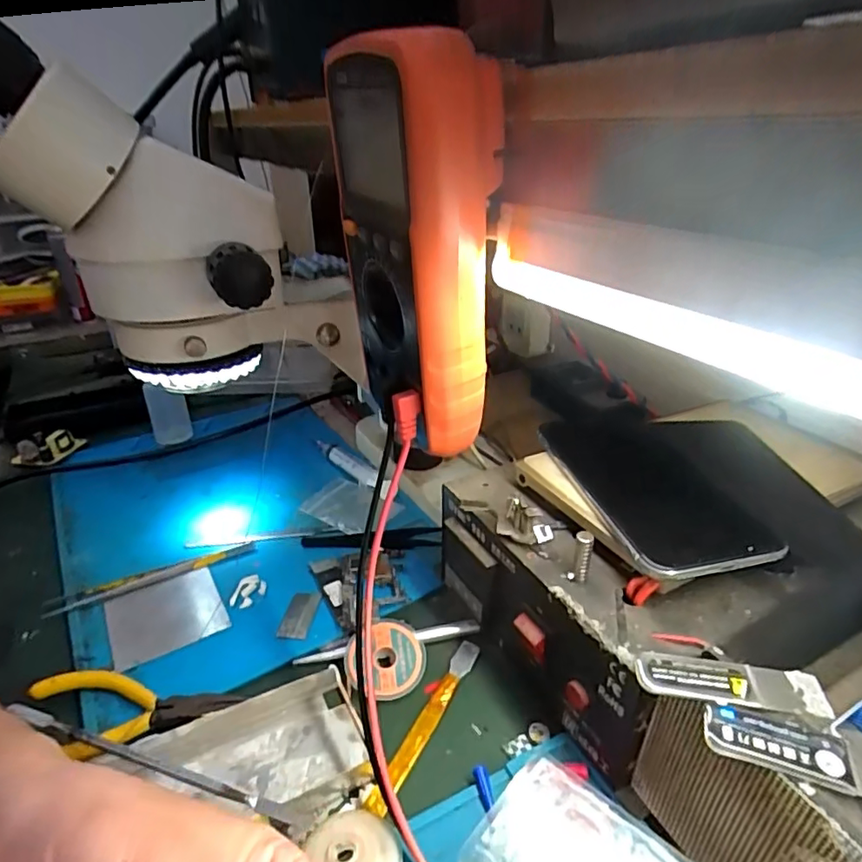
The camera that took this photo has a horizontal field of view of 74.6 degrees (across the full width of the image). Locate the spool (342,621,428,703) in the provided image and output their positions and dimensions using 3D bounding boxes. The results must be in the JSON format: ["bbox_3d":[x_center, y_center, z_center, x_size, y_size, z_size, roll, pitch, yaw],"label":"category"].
[{"bbox_3d":[-0.026,0.133,0.328,0.045,0.011,0.045,1,46,-1],"label":"spool"}]

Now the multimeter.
[{"bbox_3d":[-0.007,-0.073,0.273,0.047,0.158,0.100,-15,31,-22],"label":"multimeter"}]

